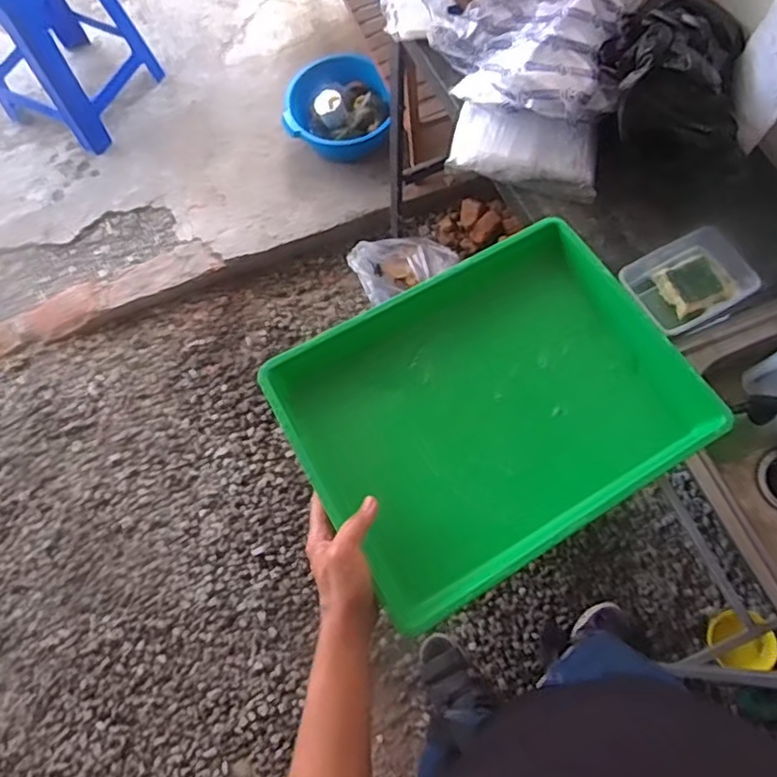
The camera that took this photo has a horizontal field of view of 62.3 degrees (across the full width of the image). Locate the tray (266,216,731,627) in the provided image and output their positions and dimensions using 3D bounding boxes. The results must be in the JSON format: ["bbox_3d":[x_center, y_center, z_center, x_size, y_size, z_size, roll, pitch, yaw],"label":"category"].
[{"bbox_3d":[0.097,0.023,0.676,0.374,0.091,0.302,-30,76,-9],"label":"tray"}]

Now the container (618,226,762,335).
[{"bbox_3d":[0.410,-0.146,0.896,0.164,0.036,0.124,-29,72,-7],"label":"container"}]

